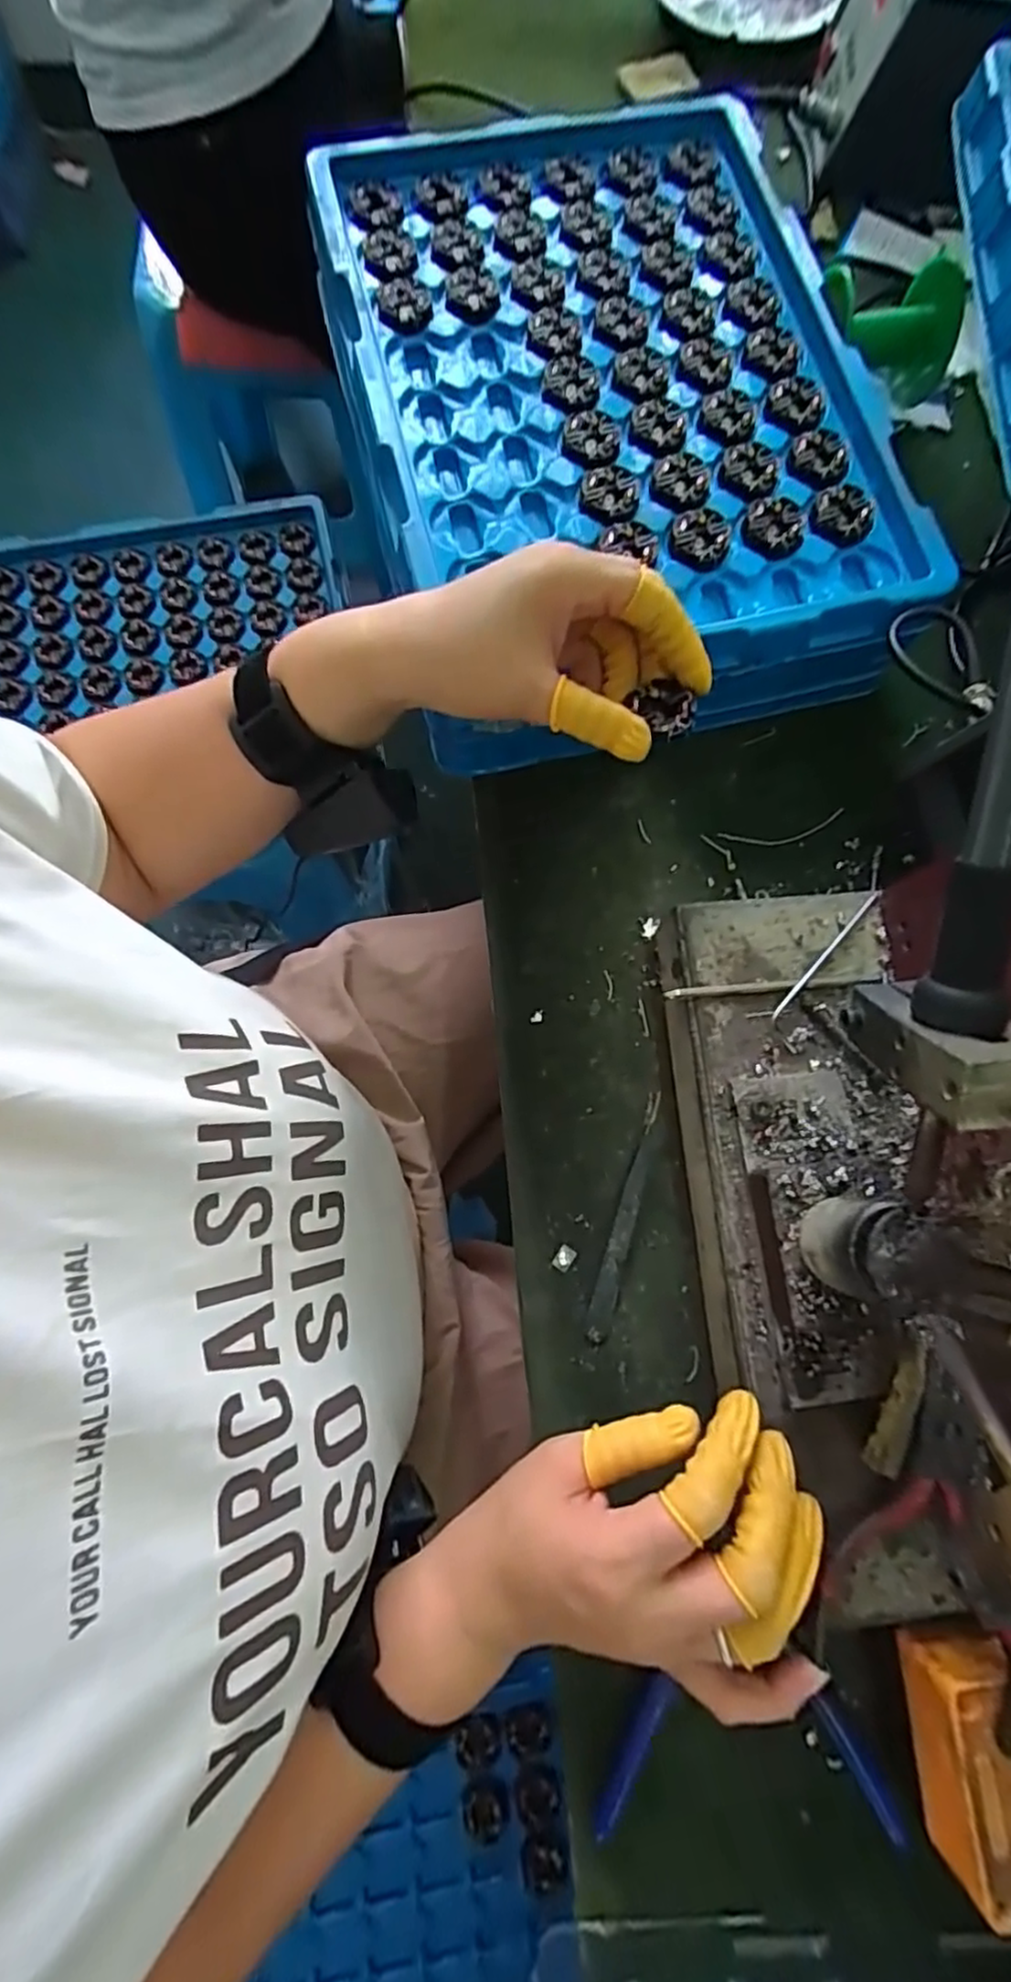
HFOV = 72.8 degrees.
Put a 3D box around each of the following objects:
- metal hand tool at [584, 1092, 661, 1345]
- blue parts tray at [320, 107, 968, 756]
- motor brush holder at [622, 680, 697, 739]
[{"bbox_3d":[0.059,0.111,0.336,0.010,0.012,0.119,15,77,5],"label":"metal hand tool"},{"bbox_3d":[0.058,-0.324,0.407,0.278,0.085,0.396,-13,77,-4],"label":"blue parts tray"},{"bbox_3d":[0.070,-0.122,0.301,0.022,0.011,0.026,-28,77,-5],"label":"motor brush holder"}]

